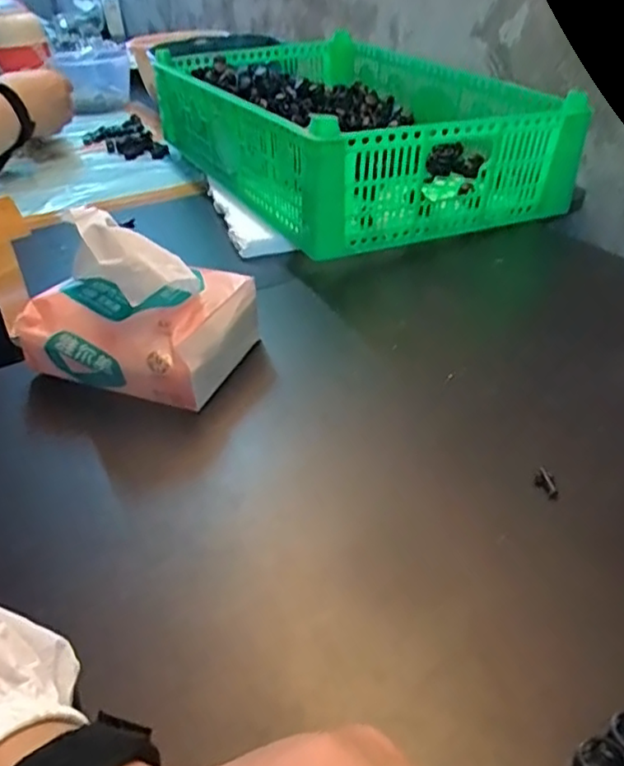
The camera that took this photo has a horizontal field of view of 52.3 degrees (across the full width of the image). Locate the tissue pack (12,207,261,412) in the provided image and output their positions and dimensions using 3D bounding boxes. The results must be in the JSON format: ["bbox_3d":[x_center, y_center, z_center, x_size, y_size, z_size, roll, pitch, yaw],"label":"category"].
[{"bbox_3d":[-0.118,-0.054,0.423,0.131,0.107,0.095,11,39,21],"label":"tissue pack"}]

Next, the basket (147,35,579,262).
[{"bbox_3d":[0.034,-0.292,0.730,0.297,0.116,0.456,-19,38,-19],"label":"basket"}]

